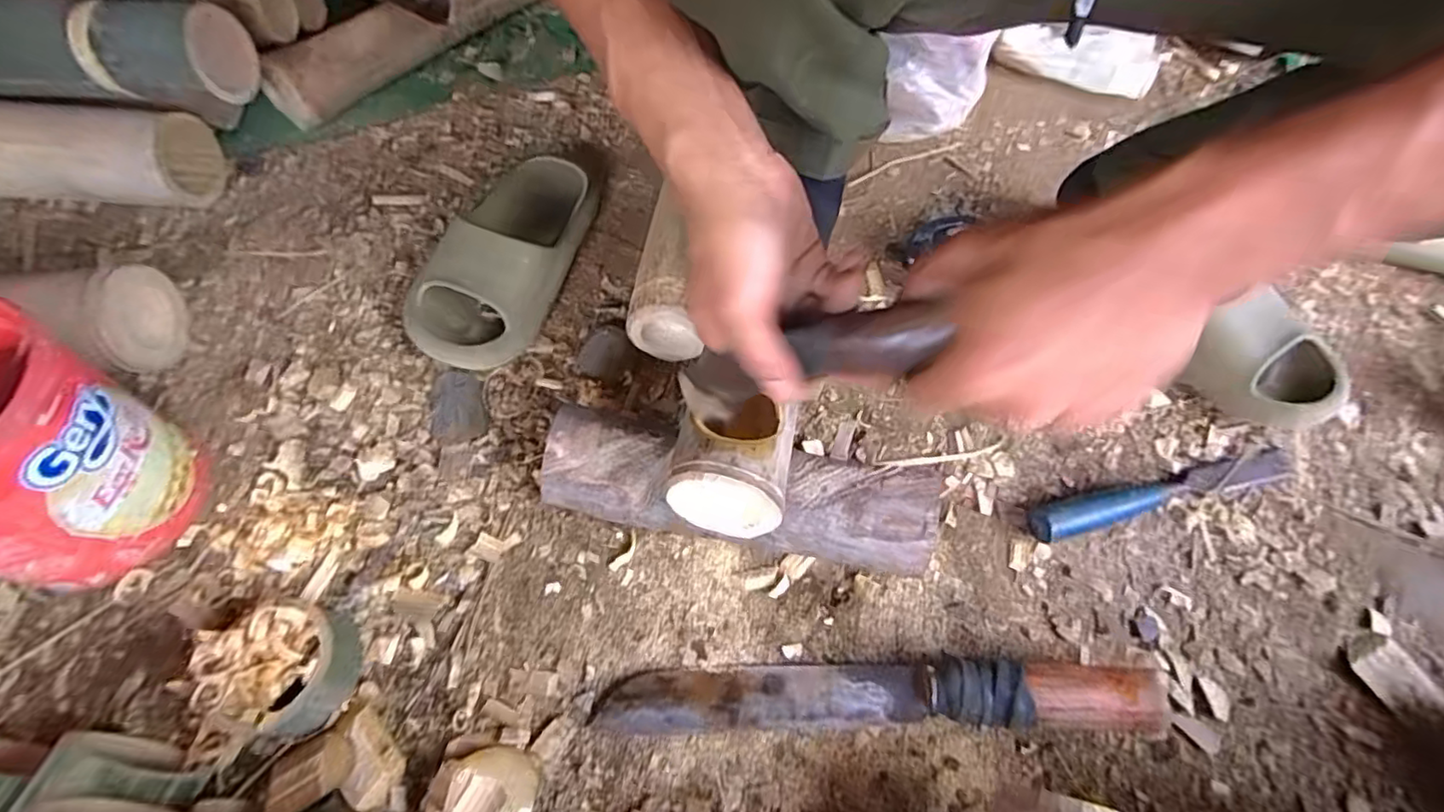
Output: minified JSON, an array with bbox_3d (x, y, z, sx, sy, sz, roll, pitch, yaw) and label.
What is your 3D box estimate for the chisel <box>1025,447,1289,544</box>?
[{"bbox_3d":[0.333,0.064,0.470,0.223,0.025,0.026,-14,63,-8],"label":"chisel"}]

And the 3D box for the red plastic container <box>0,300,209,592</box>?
[{"bbox_3d":[-0.450,0.031,0.399,0.136,0.160,0.133,14,63,6],"label":"red plastic container"}]

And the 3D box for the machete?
[{"bbox_3d":[0.095,0.182,0.394,0.343,0.039,0.039,1,62,-1],"label":"machete"}]

